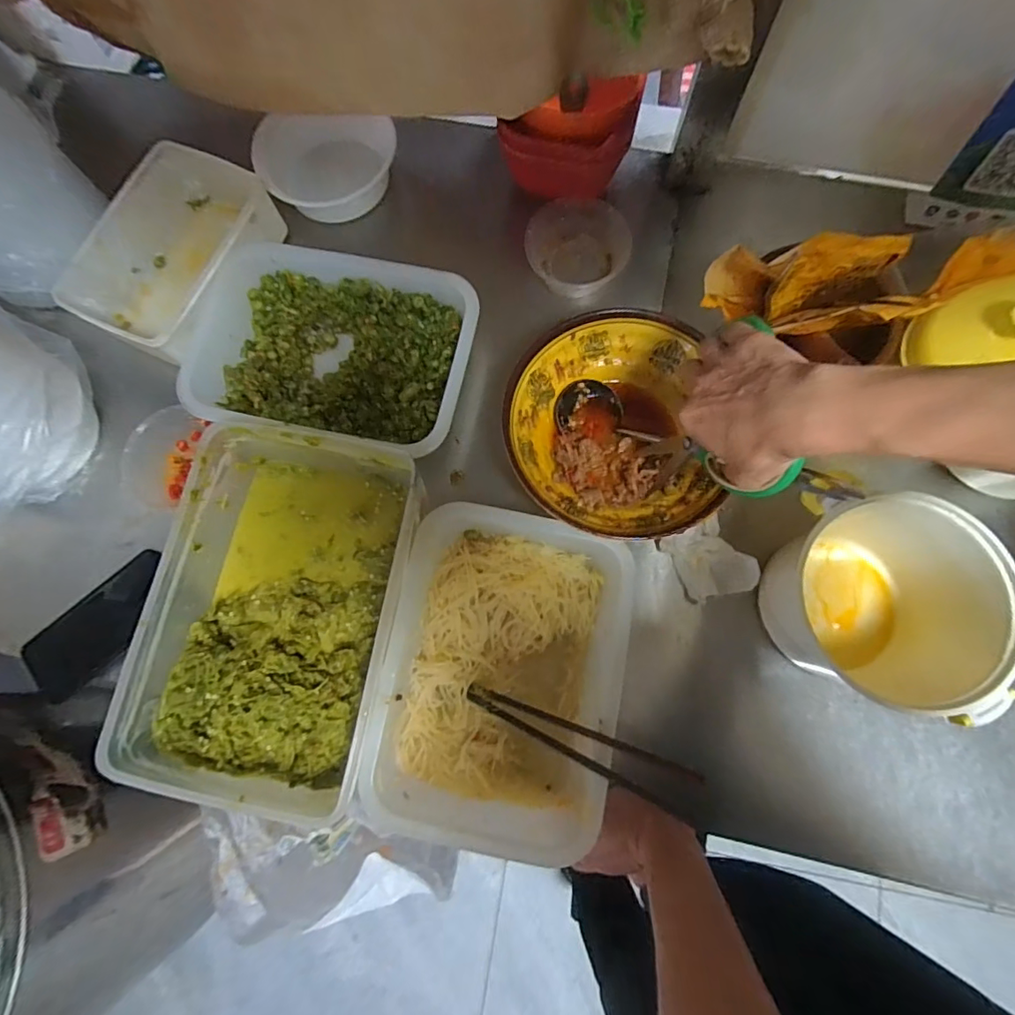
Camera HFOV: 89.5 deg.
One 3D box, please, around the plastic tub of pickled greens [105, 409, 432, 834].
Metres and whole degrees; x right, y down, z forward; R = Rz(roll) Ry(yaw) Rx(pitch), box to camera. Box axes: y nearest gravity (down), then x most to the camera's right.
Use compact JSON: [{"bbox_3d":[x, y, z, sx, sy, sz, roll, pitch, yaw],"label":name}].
[{"bbox_3d":[-0.208,0.093,0.486,0.218,0.093,0.322,10,78,4],"label":"plastic tub of pickled greens"}]

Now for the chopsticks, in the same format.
[{"bbox_3d":[0.057,0.205,0.447,0.211,0.014,0.035,14,77,25],"label":"chopsticks"}]

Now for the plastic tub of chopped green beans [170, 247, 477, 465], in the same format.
[{"bbox_3d":[-0.181,-0.167,0.547,0.279,0.074,0.210,12,78,4],"label":"plastic tub of chopped green beans"}]

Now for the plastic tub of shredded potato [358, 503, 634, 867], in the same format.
[{"bbox_3d":[-0.004,0.150,0.471,0.205,0.075,0.283,10,78,4],"label":"plastic tub of shredded potato"}]

